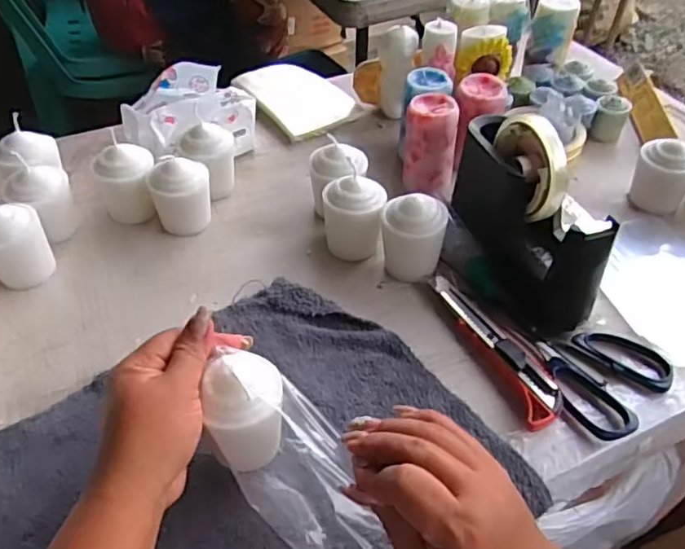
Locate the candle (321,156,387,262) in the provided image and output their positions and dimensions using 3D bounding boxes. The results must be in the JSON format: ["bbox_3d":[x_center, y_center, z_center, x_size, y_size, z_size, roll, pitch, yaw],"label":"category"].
[{"bbox_3d":[0.011,-0.052,0.549,0.058,0.075,0.048,14,47,12],"label":"candle"}]

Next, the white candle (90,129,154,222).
[{"bbox_3d":[-0.211,-0.087,0.578,0.056,0.073,0.046,-9,46,-10],"label":"white candle"}]

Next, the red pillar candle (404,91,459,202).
[{"bbox_3d":[0.092,-0.133,0.612,0.056,0.089,0.060,9,46,7],"label":"red pillar candle"}]

